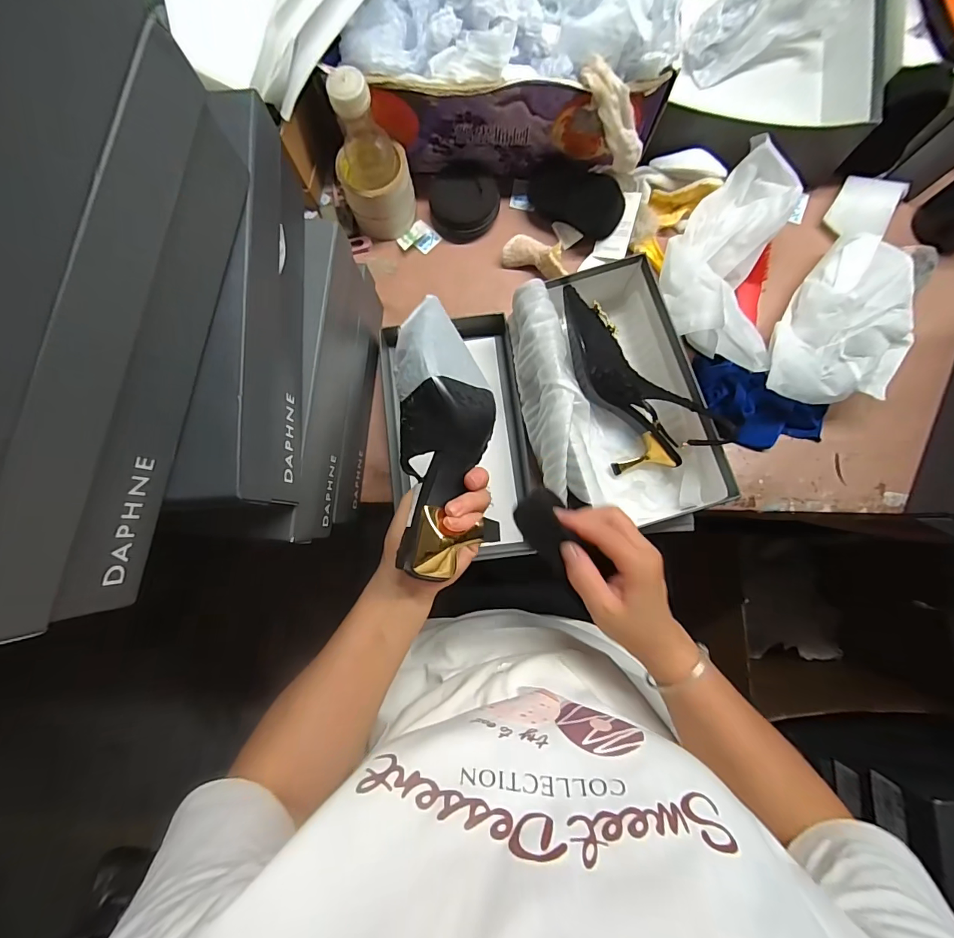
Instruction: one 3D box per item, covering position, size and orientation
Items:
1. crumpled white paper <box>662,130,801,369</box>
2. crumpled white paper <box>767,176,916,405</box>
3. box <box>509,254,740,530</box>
[{"bbox_3d":[0.296,-0.257,0.500,0.145,0.069,0.285,5,83,2],"label":"crumpled white paper"},{"bbox_3d":[0.463,-0.217,0.528,0.130,0.074,0.312,24,84,4],"label":"crumpled white paper"},{"bbox_3d":[0.147,-0.081,0.504,0.192,0.100,0.318,-18,83,-1],"label":"box"}]

